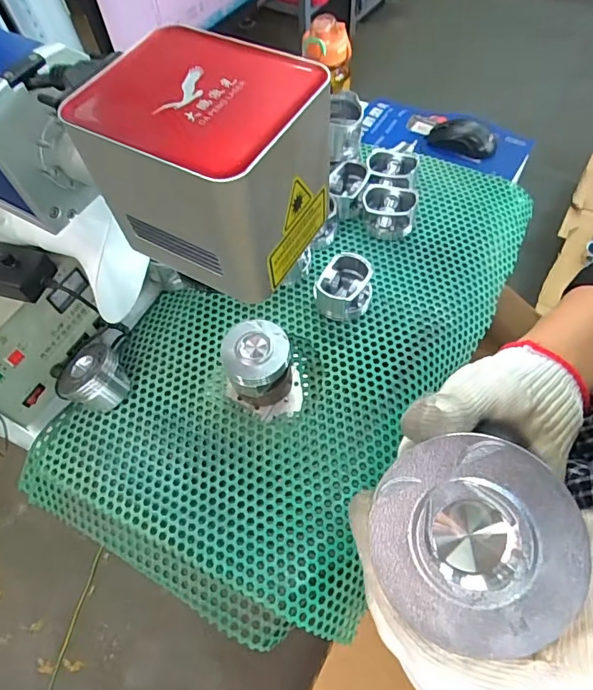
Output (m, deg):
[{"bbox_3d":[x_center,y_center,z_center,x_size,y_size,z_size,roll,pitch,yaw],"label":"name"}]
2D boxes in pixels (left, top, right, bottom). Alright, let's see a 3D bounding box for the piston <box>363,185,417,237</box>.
[{"bbox_3d":[0.134,-0.196,0.672,0.078,0.047,0.071,-2,59,3],"label":"piston"}]

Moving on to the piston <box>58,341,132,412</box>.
[{"bbox_3d":[-0.250,0.036,0.561,0.082,0.044,0.072,7,60,8],"label":"piston"}]

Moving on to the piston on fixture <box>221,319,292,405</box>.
[{"bbox_3d":[-0.042,0.022,0.531,0.073,0.087,0.069,-2,59,3],"label":"piston on fixture"}]

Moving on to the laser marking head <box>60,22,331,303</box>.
[{"bbox_3d":[-0.046,-0.107,0.276,0.116,0.093,0.099,27,65,18],"label":"laser marking head"}]

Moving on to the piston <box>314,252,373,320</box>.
[{"bbox_3d":[0.063,-0.074,0.600,0.067,0.048,0.078,20,63,15],"label":"piston"}]

